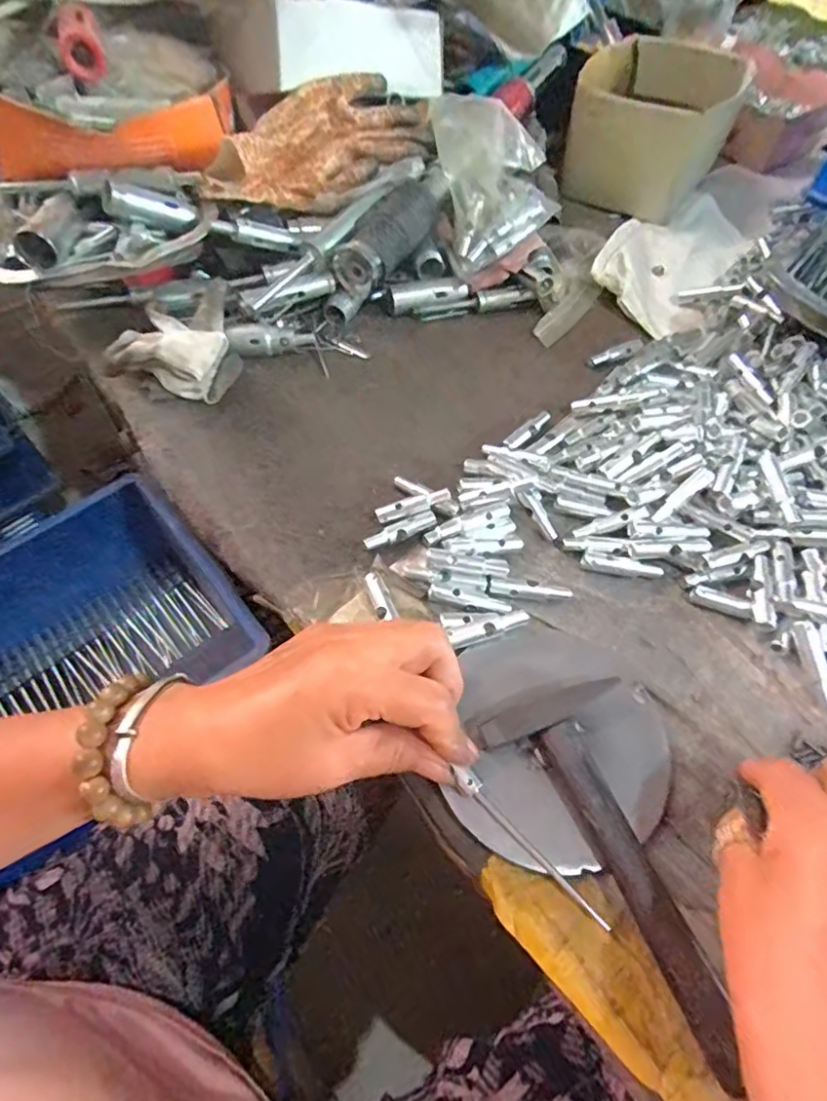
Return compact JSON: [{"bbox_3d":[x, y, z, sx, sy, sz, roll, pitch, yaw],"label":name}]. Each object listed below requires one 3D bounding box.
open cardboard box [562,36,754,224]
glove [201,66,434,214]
[{"bbox_3d":[0.245,-0.445,0.603,0.148,0.087,0.168,25,62,13],"label":"open cardboard box"},{"bbox_3d":[-0.074,-0.345,0.491,0.092,0.050,0.220,41,66,20],"label":"glove"}]

